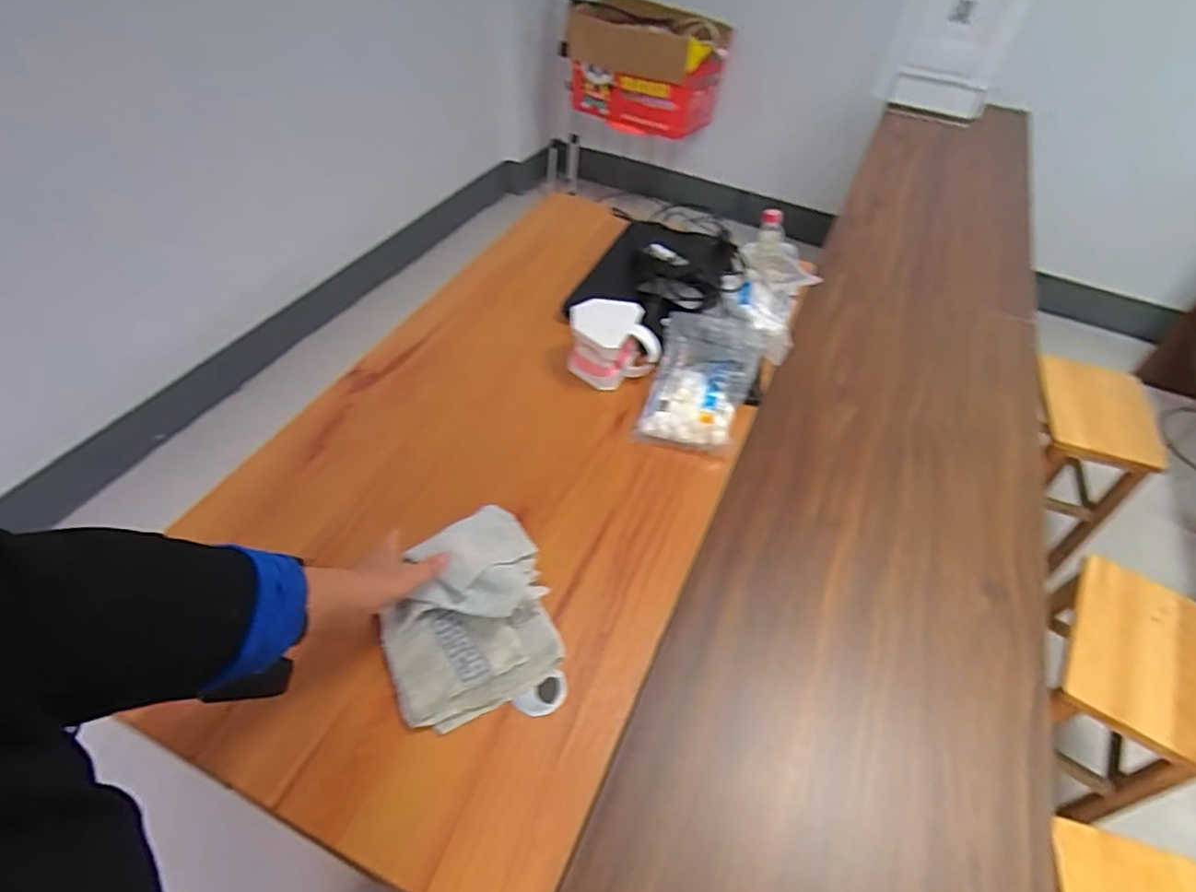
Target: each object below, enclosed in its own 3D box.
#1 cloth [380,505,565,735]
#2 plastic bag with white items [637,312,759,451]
[{"bbox_3d":[-0.143,0.177,0.693,0.179,0.042,0.206,-17,54,-19],"label":"cloth"},{"bbox_3d":[0.155,-0.100,0.956,0.155,0.067,0.227,11,49,8],"label":"plastic bag with white items"}]

